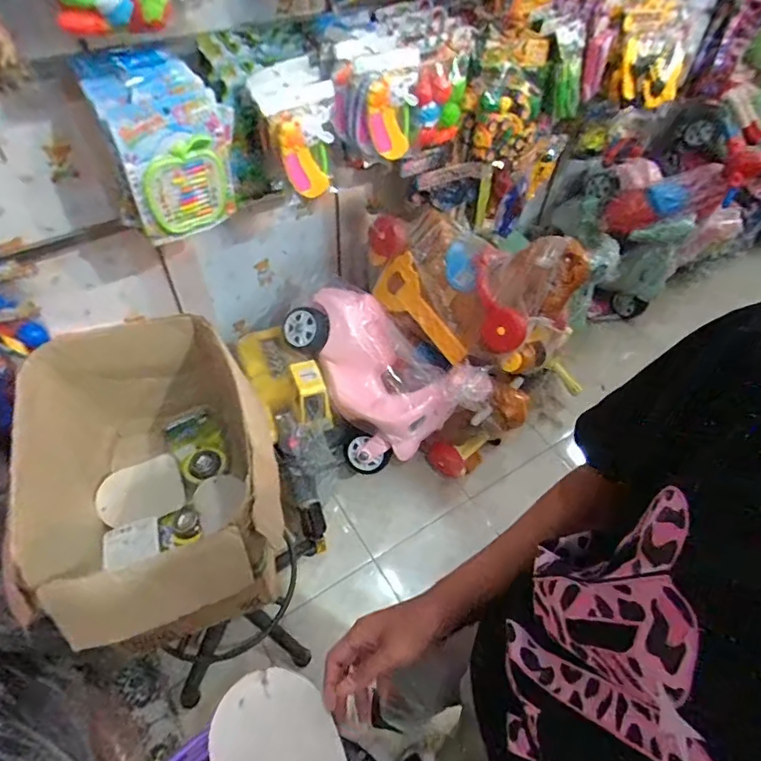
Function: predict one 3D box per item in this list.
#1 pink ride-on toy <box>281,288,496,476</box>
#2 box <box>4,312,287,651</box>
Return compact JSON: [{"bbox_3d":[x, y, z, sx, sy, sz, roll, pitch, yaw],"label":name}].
[{"bbox_3d":[-0.059,0.012,1.574,0.609,0.504,0.270,44,22,31],"label":"pink ride-on toy"},{"bbox_3d":[-0.409,0.179,0.940,0.336,0.386,0.566,-10,53,-11],"label":"box"}]

